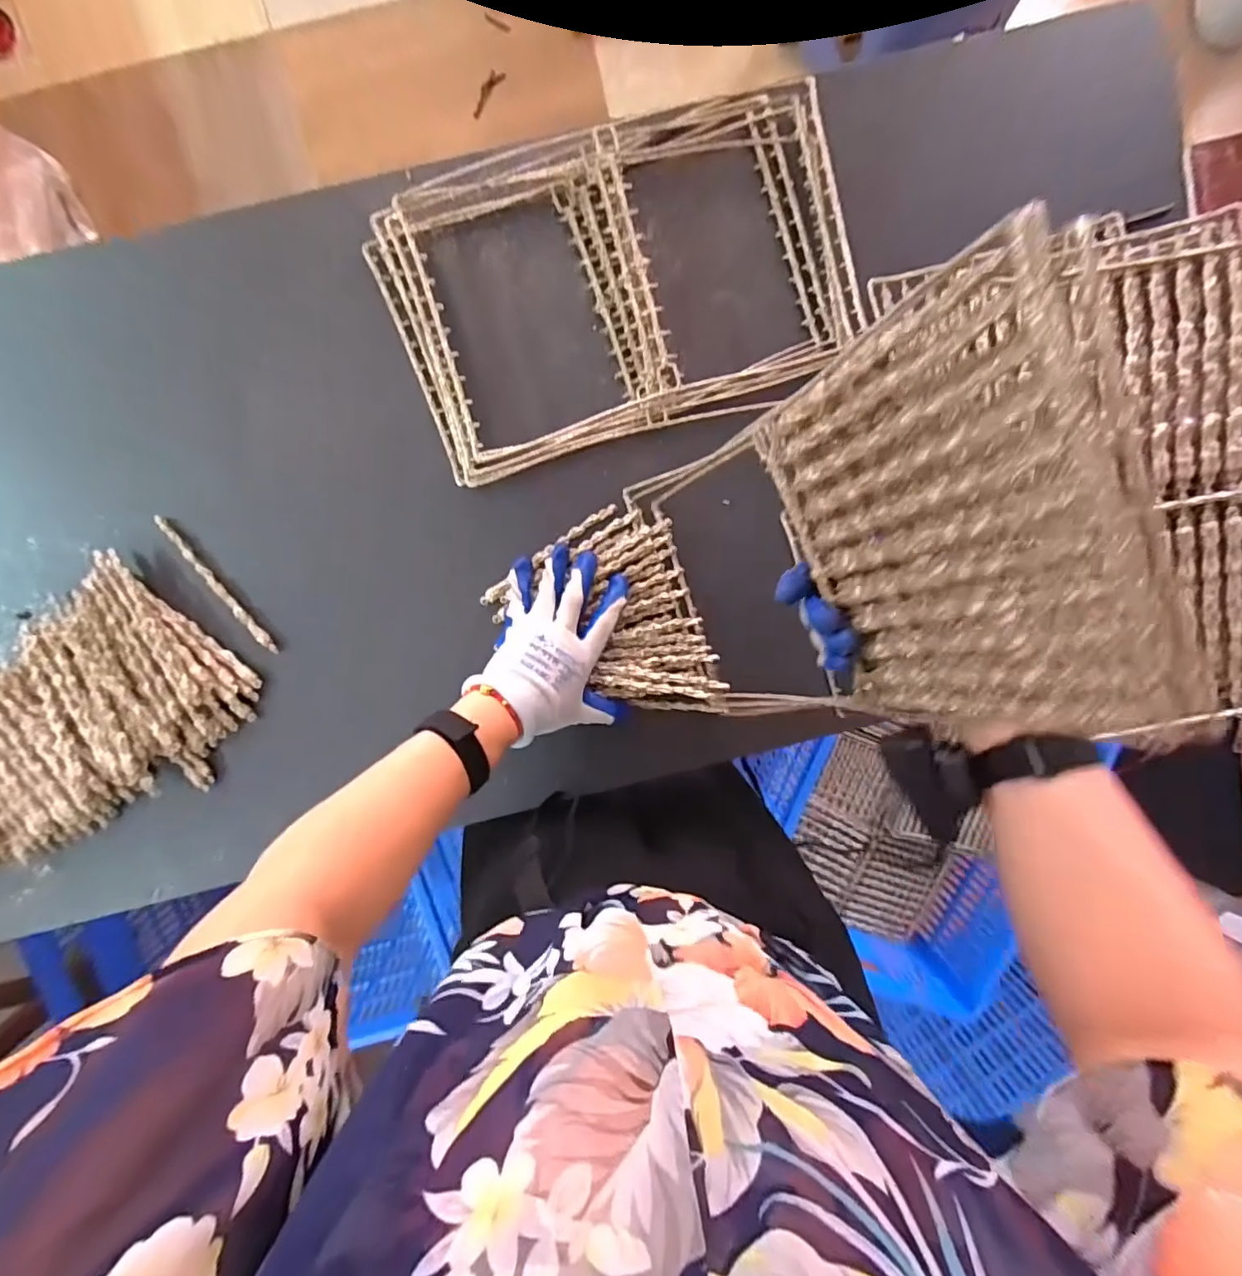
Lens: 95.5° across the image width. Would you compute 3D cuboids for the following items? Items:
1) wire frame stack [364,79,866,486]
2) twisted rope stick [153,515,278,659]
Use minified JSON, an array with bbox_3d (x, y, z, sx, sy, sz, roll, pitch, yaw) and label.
[{"bbox_3d":[0.000,-0.304,0.496,0.395,0.039,0.260,-18,99,-1],"label":"wire frame stack"},{"bbox_3d":[-0.379,-0.048,0.529,0.011,0.012,0.155,-36,99,2],"label":"twisted rope stick"}]

